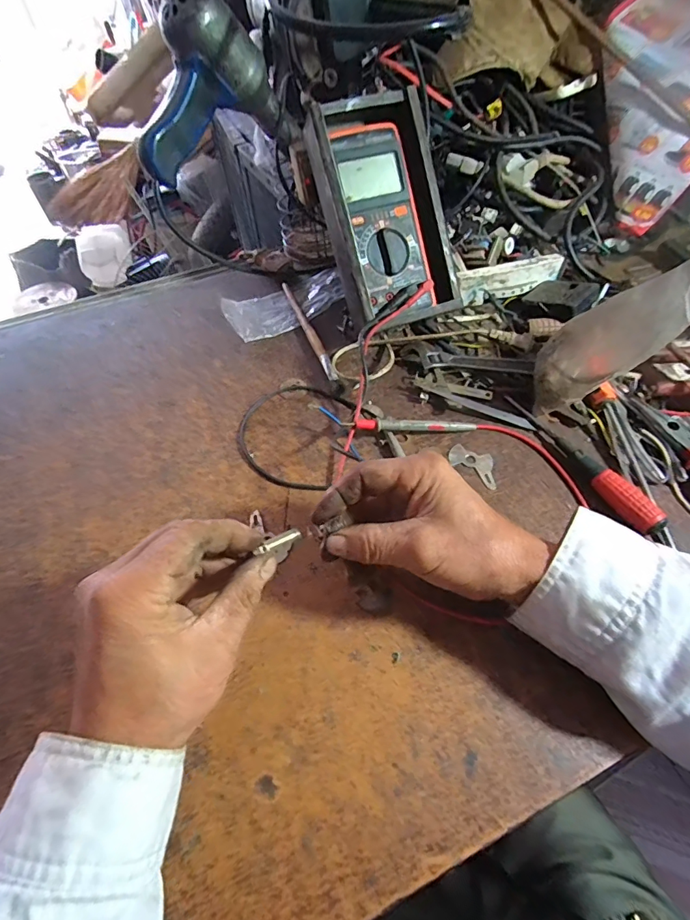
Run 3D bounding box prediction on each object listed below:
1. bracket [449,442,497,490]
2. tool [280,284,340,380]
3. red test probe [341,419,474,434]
[{"bbox_3d":[0.116,0.003,0.397,0.049,0.004,0.029,32,63,23],"label":"bracket"},{"bbox_3d":[-0.040,-0.145,0.493,0.011,0.007,0.175,-19,56,-9],"label":"tool"},{"bbox_3d":[0.061,-0.030,0.405,0.122,0.013,0.012,1,54,-11],"label":"red test probe"}]

